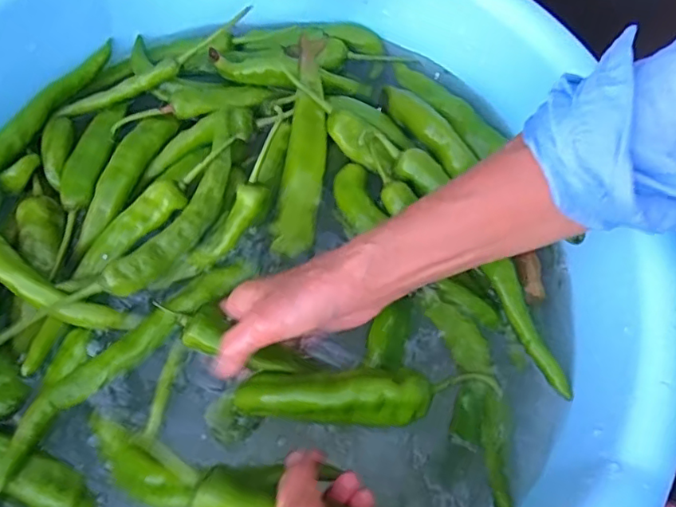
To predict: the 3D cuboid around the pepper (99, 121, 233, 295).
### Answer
[{"bbox_3d":[-0.116,-0.030,0.423,0.037,0.025,0.150,27,68,13],"label":"pepper"}]

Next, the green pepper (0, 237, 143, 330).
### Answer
[{"bbox_3d":[-0.226,0.013,0.404,0.169,0.027,0.032,26,68,13],"label":"green pepper"}]

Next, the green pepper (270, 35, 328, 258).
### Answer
[{"bbox_3d":[-0.026,-0.088,0.444,0.032,0.020,0.181,5,78,3],"label":"green pepper"}]

